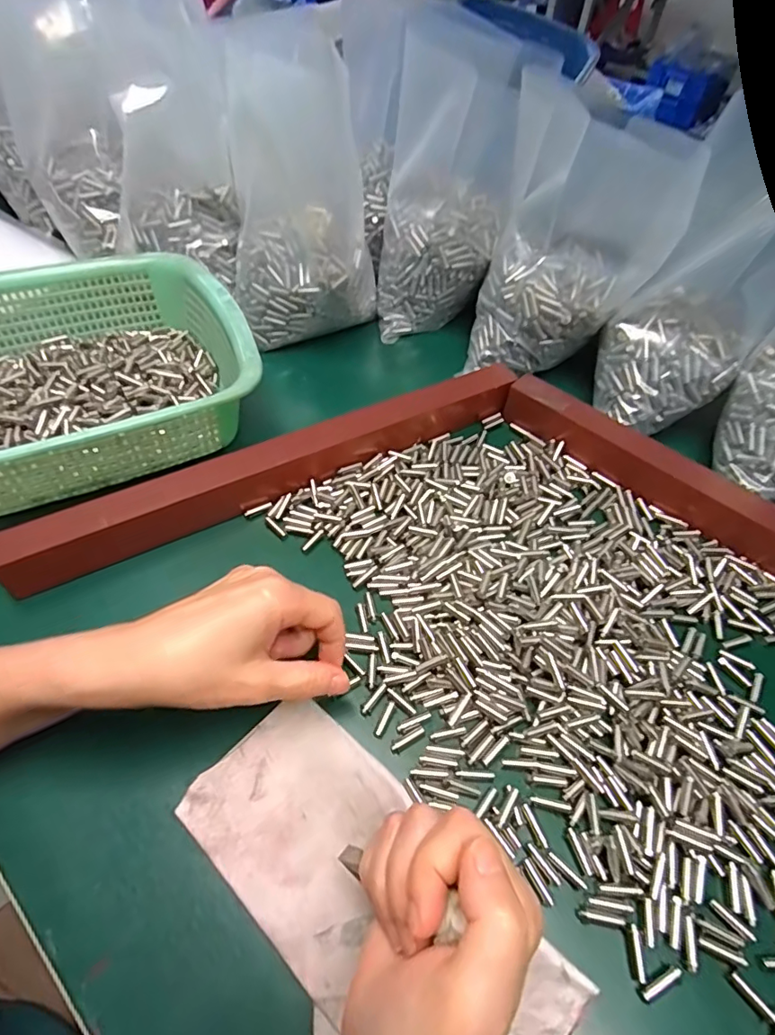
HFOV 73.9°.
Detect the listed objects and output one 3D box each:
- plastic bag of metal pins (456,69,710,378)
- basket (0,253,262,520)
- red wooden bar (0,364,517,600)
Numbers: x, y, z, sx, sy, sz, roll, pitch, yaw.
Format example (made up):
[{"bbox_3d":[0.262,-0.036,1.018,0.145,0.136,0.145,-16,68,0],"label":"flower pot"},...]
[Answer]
[{"bbox_3d":[0.152,-0.221,0.432,0.130,0.195,0.080,16,56,8],"label":"plastic bag of metal pins"},{"bbox_3d":[-0.259,-0.108,0.392,0.294,0.074,0.222,-24,60,-18],"label":"basket"},{"bbox_3d":[-0.071,-0.043,0.382,0.382,0.033,0.027,-25,60,-18],"label":"red wooden bar"}]

